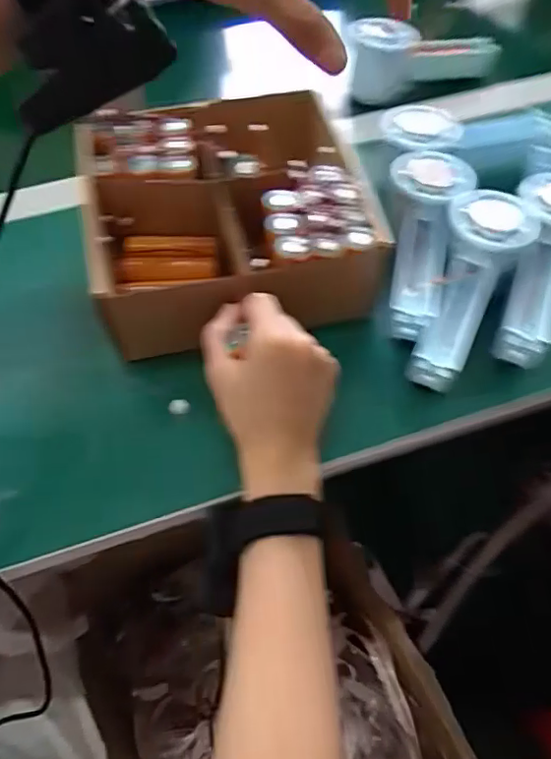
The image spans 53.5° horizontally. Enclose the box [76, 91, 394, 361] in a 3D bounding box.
[{"bbox_3d":[-0.040,-0.125,0.418,0.203,0.075,0.184,-13,58,-6],"label":"box"}]

